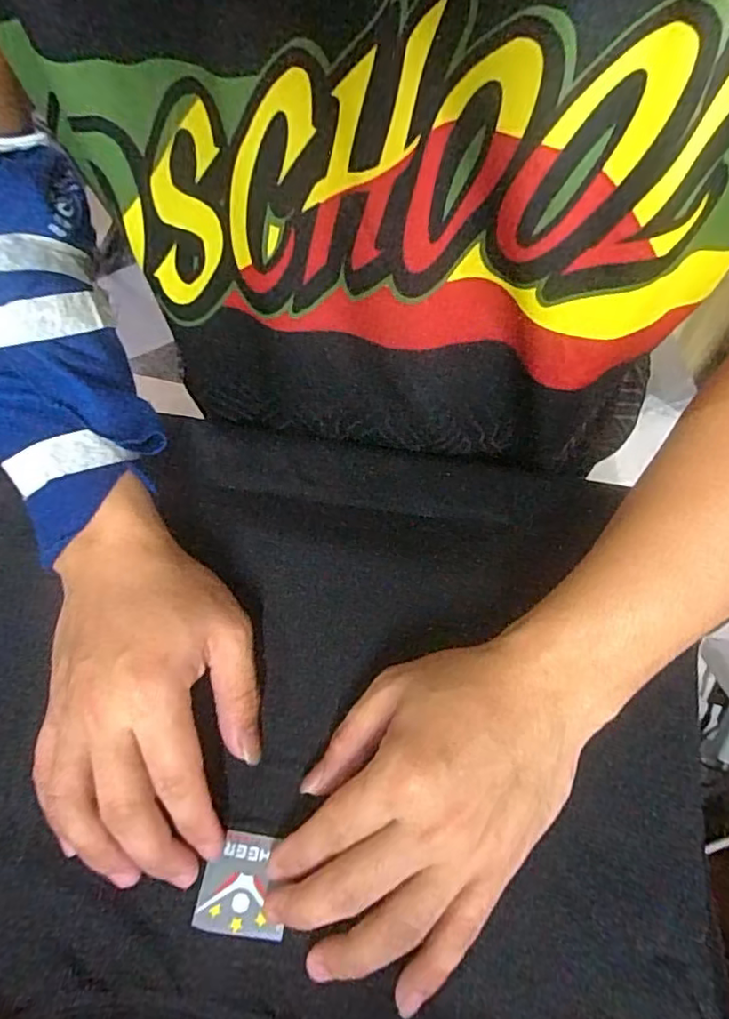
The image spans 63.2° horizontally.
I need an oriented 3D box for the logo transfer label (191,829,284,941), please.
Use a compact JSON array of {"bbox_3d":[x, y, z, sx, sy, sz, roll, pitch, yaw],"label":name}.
[{"bbox_3d":[-0.055,0.169,0.269,0.038,0.004,0.039,7,68,6],"label":"logo transfer label"}]

